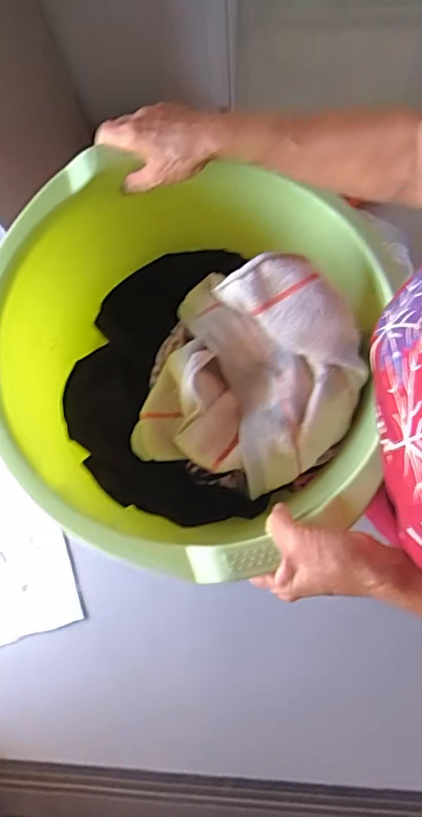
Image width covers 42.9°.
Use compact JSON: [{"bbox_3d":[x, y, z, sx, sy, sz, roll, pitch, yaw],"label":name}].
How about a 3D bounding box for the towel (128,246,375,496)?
[{"bbox_3d":[0.045,-0.033,0.527,0.195,0.104,0.199,20,74,4],"label":"towel"}]

